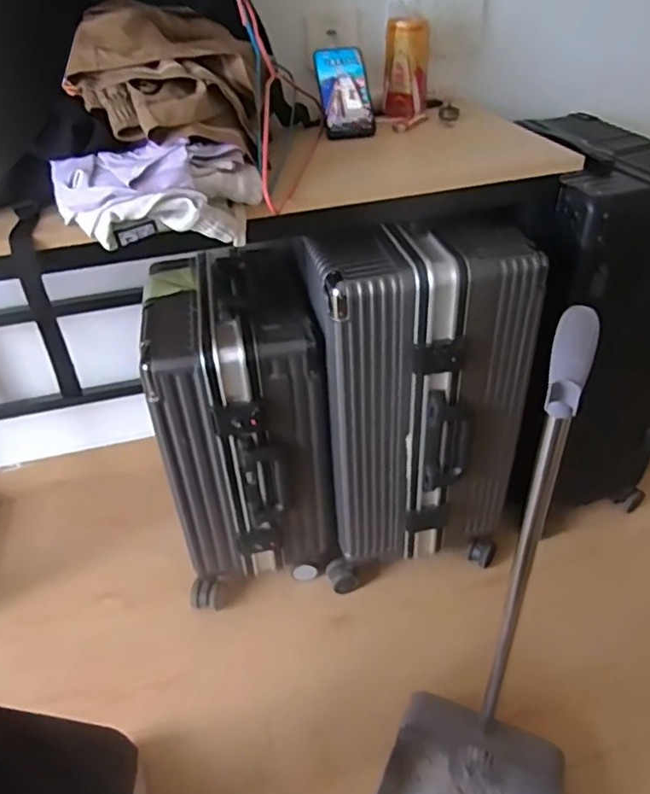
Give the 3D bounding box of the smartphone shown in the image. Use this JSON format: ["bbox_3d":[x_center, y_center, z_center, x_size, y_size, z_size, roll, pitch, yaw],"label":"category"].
[{"bbox_3d":[0.031,-0.467,0.922,0.076,0.011,0.158,-7,77,-5],"label":"smartphone"}]

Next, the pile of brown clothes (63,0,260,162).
[{"bbox_3d":[-0.188,-0.383,0.713,0.202,0.121,0.227,-3,38,0],"label":"pile of brown clothes"}]

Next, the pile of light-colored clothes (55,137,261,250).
[{"bbox_3d":[-0.195,-0.228,0.673,0.239,0.081,0.120,-3,38,1],"label":"pile of light-colored clothes"}]

